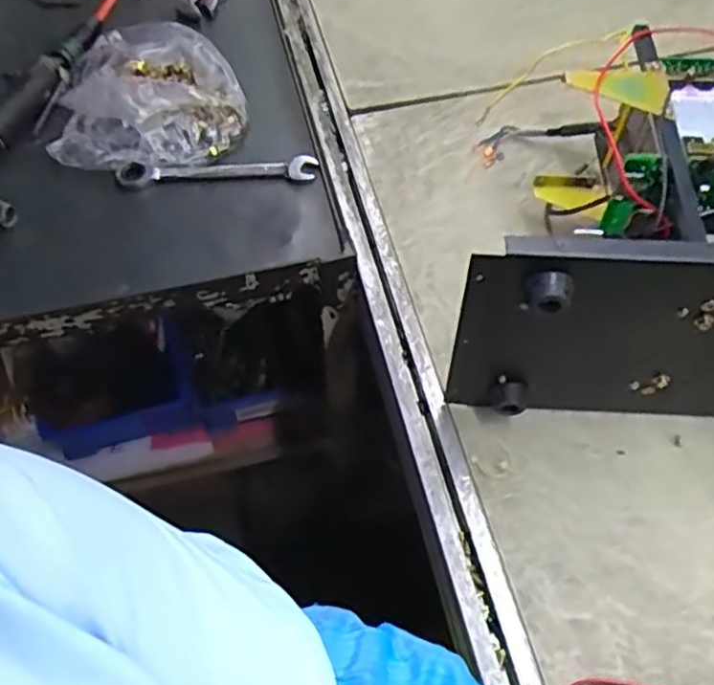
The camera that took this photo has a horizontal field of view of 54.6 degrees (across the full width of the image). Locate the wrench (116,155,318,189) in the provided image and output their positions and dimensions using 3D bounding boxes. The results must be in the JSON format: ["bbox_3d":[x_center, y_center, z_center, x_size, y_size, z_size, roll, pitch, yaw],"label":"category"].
[{"bbox_3d":[-0.146,-0.174,0.710,0.202,0.018,0.028,-1,58,1],"label":"wrench"}]

